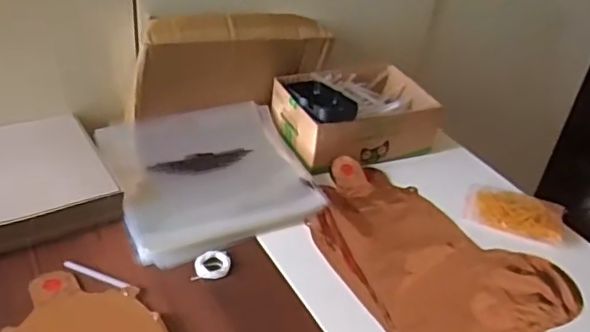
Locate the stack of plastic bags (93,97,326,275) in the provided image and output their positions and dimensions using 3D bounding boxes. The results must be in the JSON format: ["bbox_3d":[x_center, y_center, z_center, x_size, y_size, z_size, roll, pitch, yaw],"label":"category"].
[{"bbox_3d":[-0.097,0.005,0.677,0.213,0.031,0.210,-12,39,-25],"label":"stack of plastic bags"}]

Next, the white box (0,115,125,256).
[{"bbox_3d":[-0.300,0.020,0.611,0.199,0.044,0.168,-16,41,-29],"label":"white box"}]

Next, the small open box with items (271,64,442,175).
[{"bbox_3d":[0.078,-0.068,0.766,0.192,0.082,0.134,-10,38,-22],"label":"small open box with items"}]

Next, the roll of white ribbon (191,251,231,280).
[{"bbox_3d":[-0.079,0.096,0.573,0.035,0.005,0.035,4,35,-4],"label":"roll of white ribbon"}]

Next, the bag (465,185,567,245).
[{"bbox_3d":[0.251,0.054,0.675,0.107,0.022,0.071,20,37,19],"label":"bag"}]

